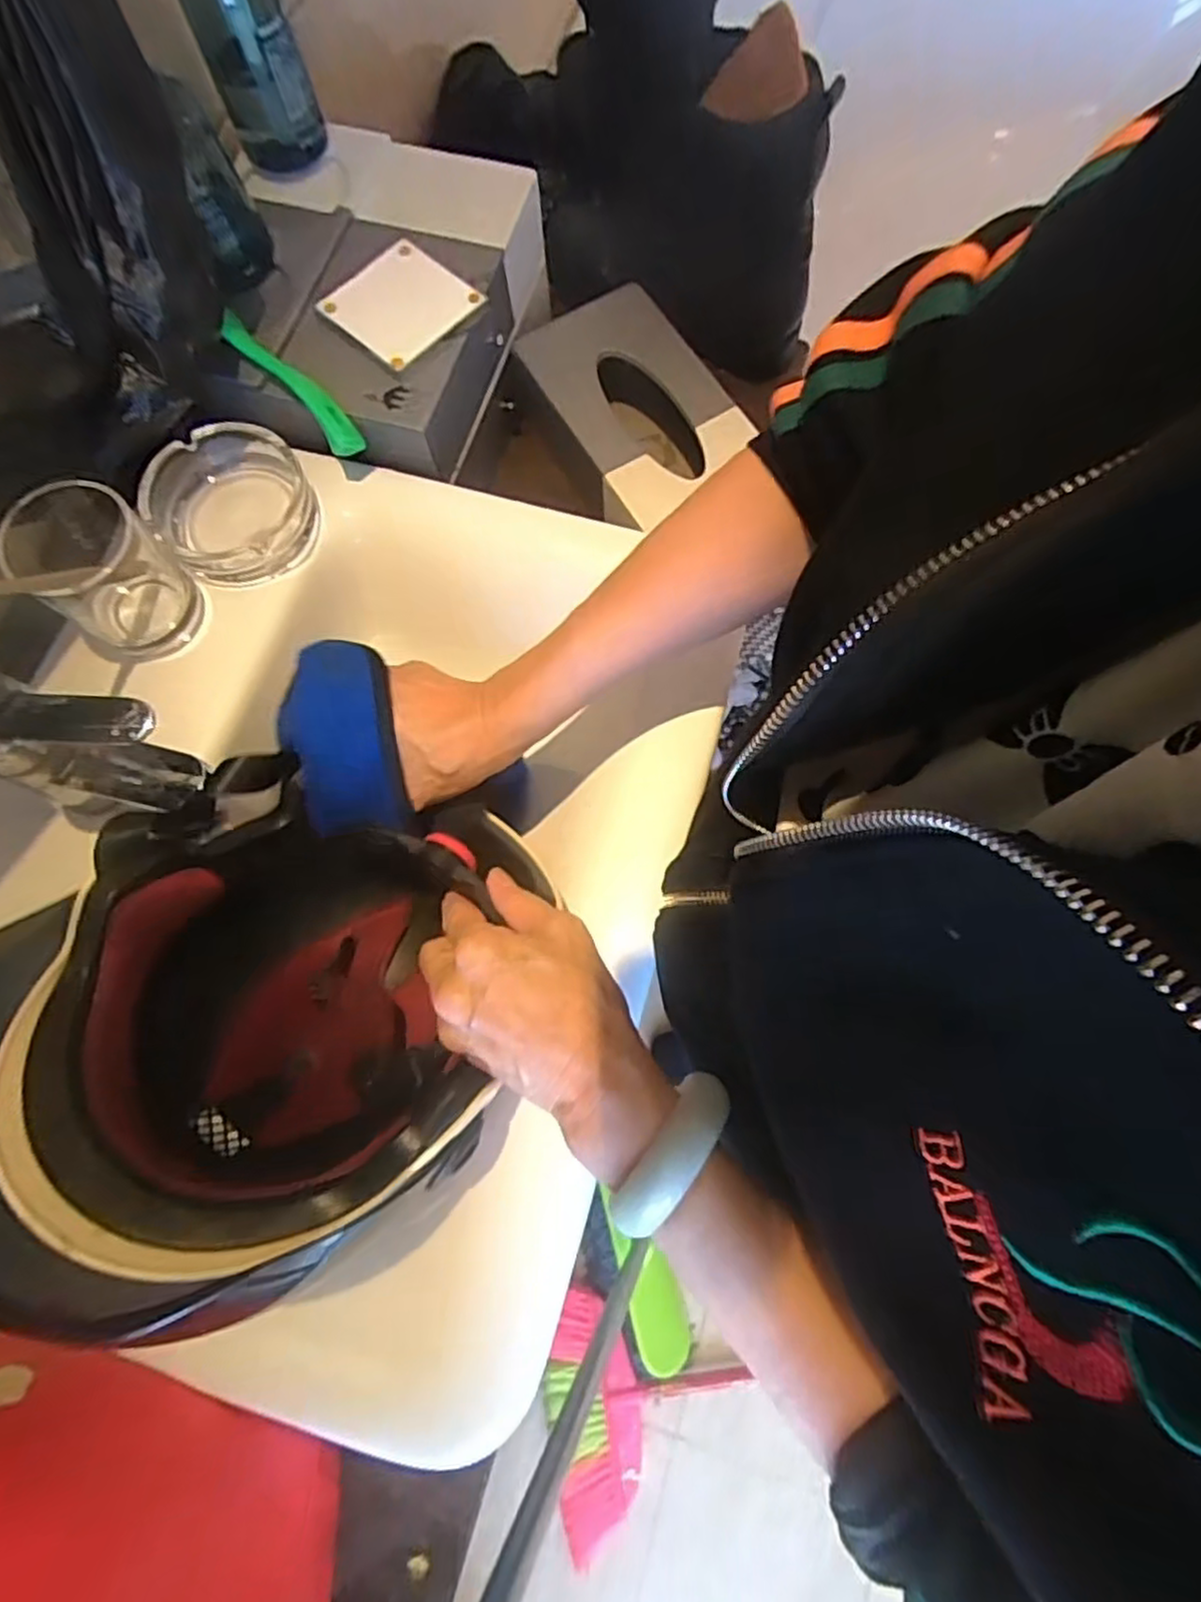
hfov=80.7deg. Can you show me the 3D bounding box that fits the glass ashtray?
[{"bbox_3d":[-0.251,-0.202,0.478,0.101,0.049,0.097,0,74,2],"label":"glass ashtray"}]

